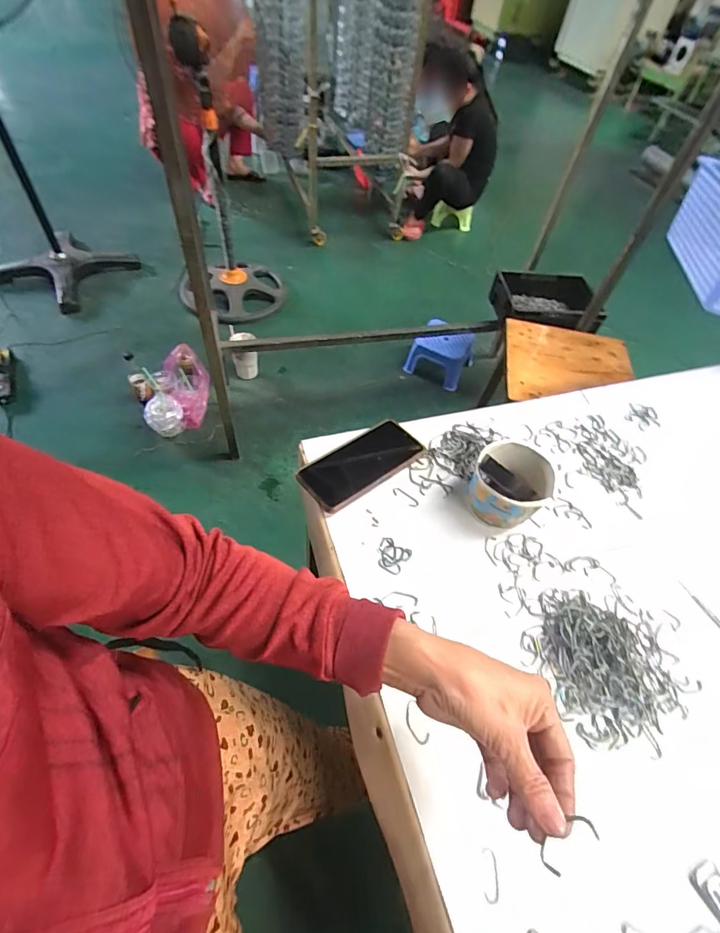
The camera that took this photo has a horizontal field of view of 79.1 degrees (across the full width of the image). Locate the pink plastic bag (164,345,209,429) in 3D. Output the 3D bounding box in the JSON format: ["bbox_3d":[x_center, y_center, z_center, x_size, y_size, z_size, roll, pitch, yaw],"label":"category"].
[{"bbox_3d":[-0.623,-0.283,1.568,0.150,0.294,0.081,-7,15,-9],"label":"pink plastic bag"}]

